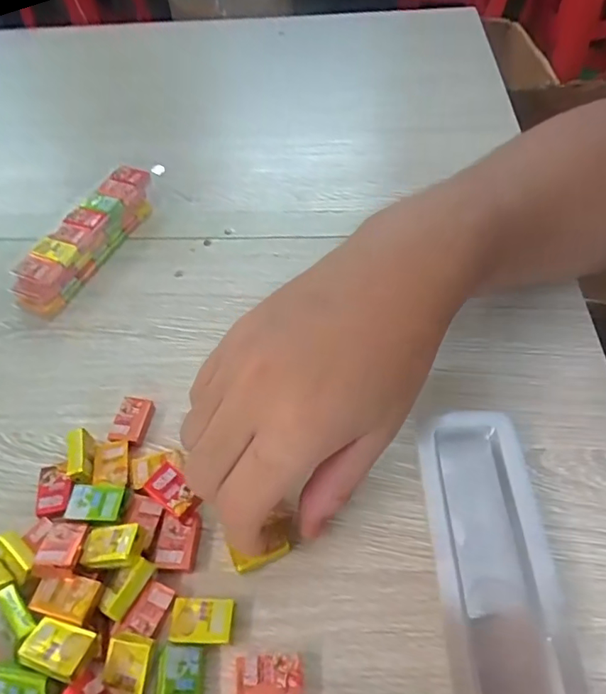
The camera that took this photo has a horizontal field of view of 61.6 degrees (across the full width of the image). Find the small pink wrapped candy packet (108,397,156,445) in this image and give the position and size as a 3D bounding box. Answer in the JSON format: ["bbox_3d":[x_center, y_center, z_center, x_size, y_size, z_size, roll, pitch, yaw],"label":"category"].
[{"bbox_3d":[-0.093,0.041,0.278,0.020,0.008,0.027,9,53,12],"label":"small pink wrapped candy packet"}]

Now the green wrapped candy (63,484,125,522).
[{"bbox_3d":[-0.098,0.074,0.243,0.024,0.010,0.020,0,52,5],"label":"green wrapped candy"}]

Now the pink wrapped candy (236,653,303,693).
[{"bbox_3d":[-0.013,0.131,0.201,0.025,0.009,0.016,-4,51,2],"label":"pink wrapped candy"}]

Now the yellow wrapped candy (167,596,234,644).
[{"bbox_3d":[-0.042,0.116,0.215,0.025,0.008,0.017,-1,52,5],"label":"yellow wrapped candy"}]

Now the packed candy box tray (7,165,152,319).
[{"bbox_3d":[-0.156,-0.081,0.369,0.030,0.032,0.136,16,55,17],"label":"packed candy box tray"}]

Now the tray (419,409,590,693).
[{"bbox_3d":[0.083,0.093,0.215,0.049,0.019,0.137,-3,52,3],"label":"tray"}]

